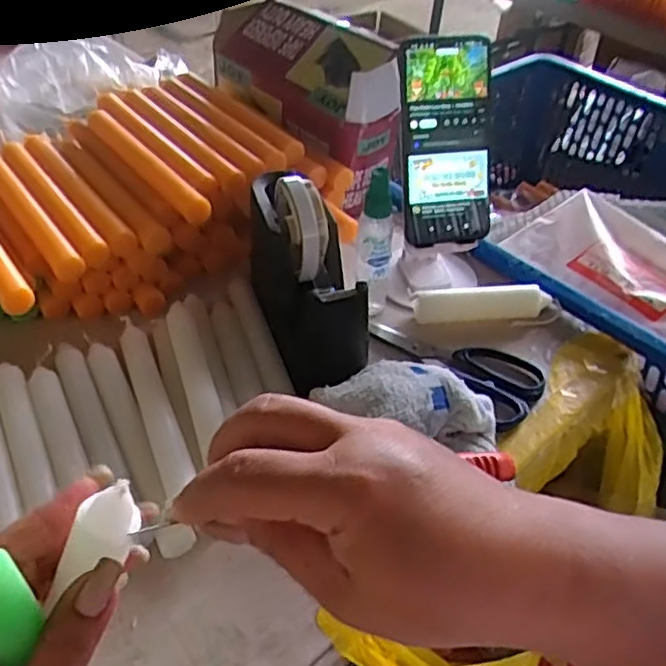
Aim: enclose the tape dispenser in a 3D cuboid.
[{"bbox_3d":[-0.019,-0.051,0.531,0.069,0.114,0.182,-9,44,-13],"label":"tape dispenser"}]

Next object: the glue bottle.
[{"bbox_3d":[0.036,-0.080,0.560,0.030,0.116,0.026,5,43,2],"label":"glue bottle"}]

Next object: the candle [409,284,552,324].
[{"bbox_3d":[0.130,-0.026,0.601,0.117,0.028,0.021,-2,43,-6],"label":"candle"}]

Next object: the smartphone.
[{"bbox_3d":[0.093,-0.156,0.558,0.077,0.162,0.015,-9,18,-13],"label":"smartphone"}]

